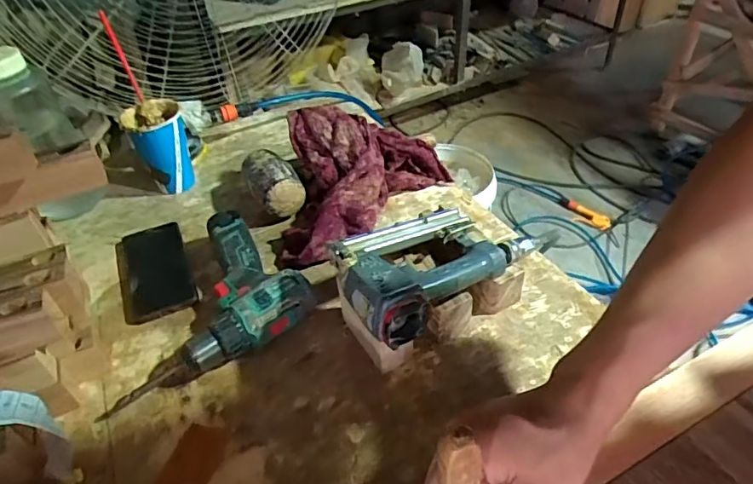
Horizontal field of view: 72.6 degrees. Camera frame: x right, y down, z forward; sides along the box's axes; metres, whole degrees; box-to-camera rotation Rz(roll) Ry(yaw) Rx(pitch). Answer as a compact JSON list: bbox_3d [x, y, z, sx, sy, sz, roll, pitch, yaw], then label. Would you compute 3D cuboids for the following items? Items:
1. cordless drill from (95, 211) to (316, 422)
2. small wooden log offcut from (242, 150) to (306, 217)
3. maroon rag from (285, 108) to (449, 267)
[{"bbox_3d":[-0.207,0.059,0.607,0.230,0.053,0.215,-19,44,-16],"label":"cordless drill"},{"bbox_3d":[-0.149,-0.080,0.743,0.067,0.072,0.097,-19,44,-16],"label":"small wooden log offcut"},{"bbox_3d":[-0.014,-0.086,0.703,0.238,0.116,0.205,-7,42,-2],"label":"maroon rag"}]

